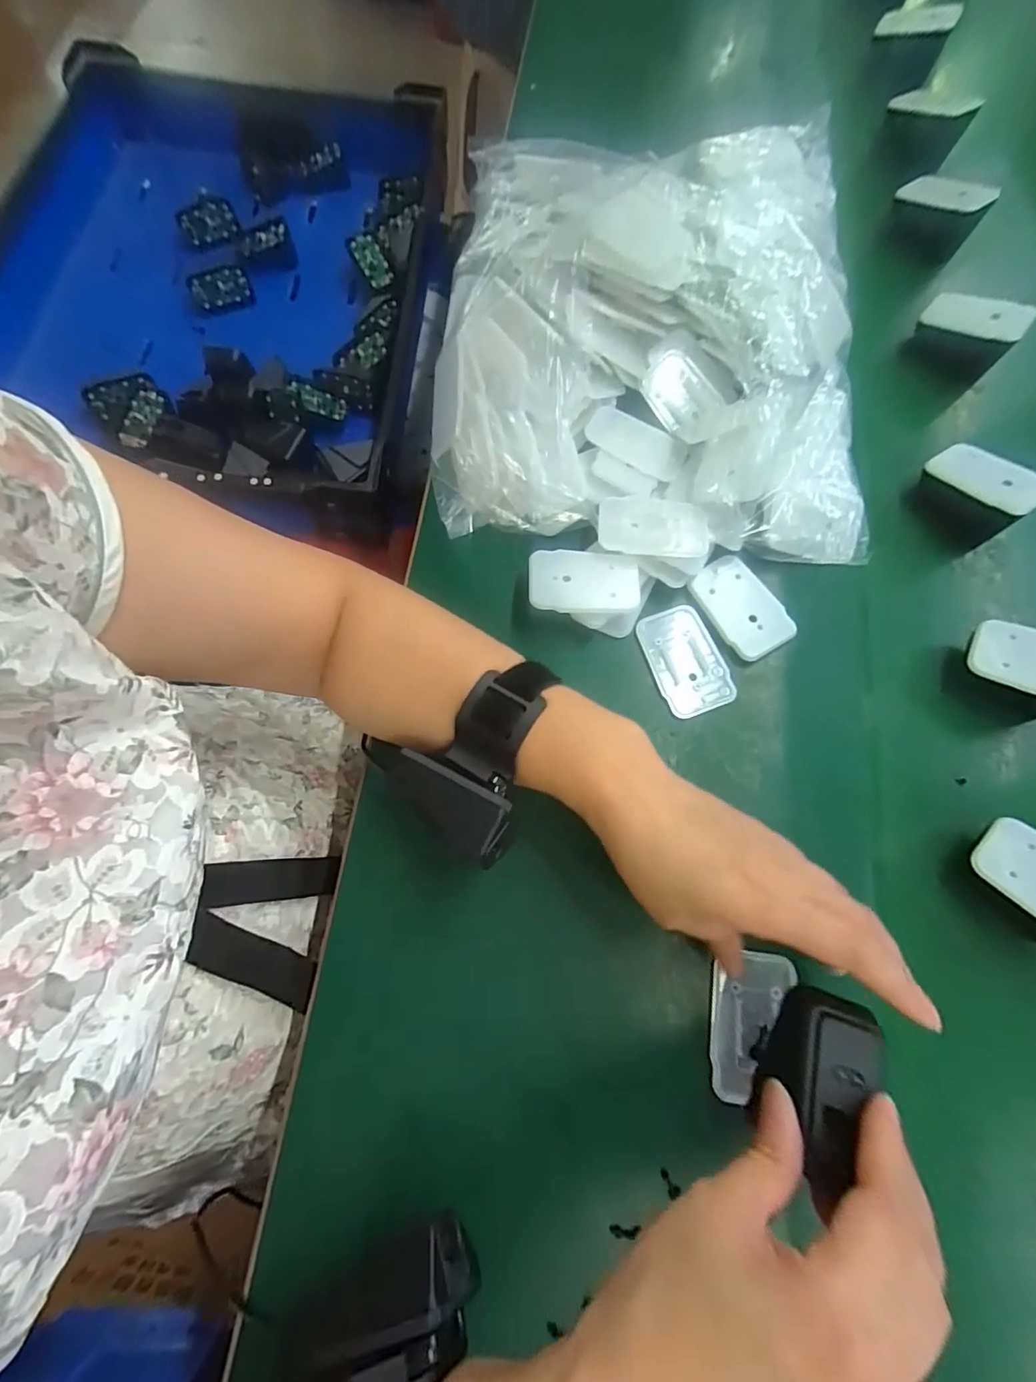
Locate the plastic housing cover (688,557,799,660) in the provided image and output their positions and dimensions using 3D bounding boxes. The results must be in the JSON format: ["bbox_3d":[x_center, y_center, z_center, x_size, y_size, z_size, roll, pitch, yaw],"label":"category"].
[{"bbox_3d":[0.142,-0.053,0.335,0.041,0.011,0.066,-31,77,-11],"label":"plastic housing cover"}]

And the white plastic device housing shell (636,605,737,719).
[{"bbox_3d":[0.105,-0.019,0.331,0.044,0.006,0.068,-19,75,-8],"label":"white plastic device housing shell"}]

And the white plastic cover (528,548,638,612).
[{"bbox_3d":[0.041,-0.068,0.325,0.069,0.004,0.041,1,73,-2],"label":"white plastic cover"}]

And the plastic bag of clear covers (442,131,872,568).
[{"bbox_3d":[0.091,-0.244,0.364,0.283,0.079,0.313,4,73,-1],"label":"plastic bag of clear covers"}]

